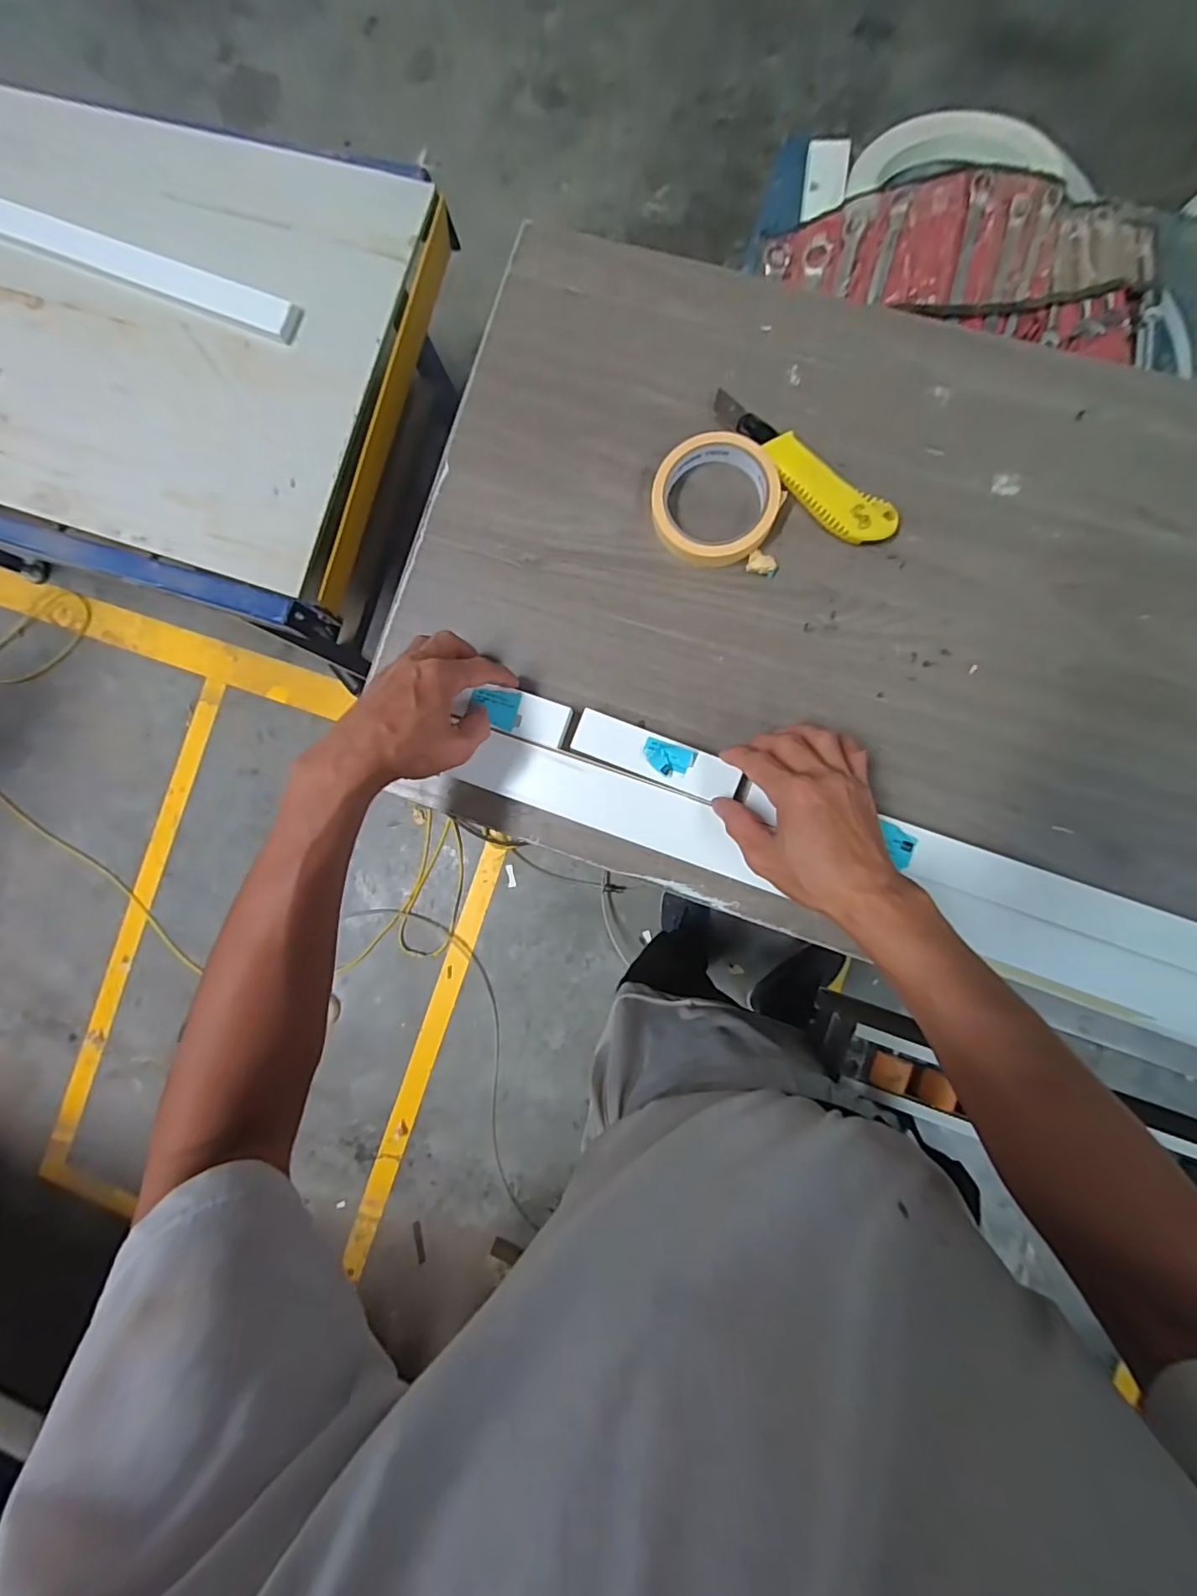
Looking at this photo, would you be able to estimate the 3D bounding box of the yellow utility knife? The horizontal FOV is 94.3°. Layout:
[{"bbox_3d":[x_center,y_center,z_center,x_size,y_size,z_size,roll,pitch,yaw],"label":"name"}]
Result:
[{"bbox_3d":[0.157,-0.258,0.439,0.172,0.017,0.037,42,93,5],"label":"yellow utility knife"}]

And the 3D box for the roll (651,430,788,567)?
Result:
[{"bbox_3d":[0.093,-0.234,0.441,0.098,0.024,0.096,0,89,6],"label":"roll"}]

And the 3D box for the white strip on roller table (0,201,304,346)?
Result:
[{"bbox_3d":[-0.894,-0.872,0.833,1.001,0.023,0.059,23,92,6],"label":"white strip on roller table"}]

